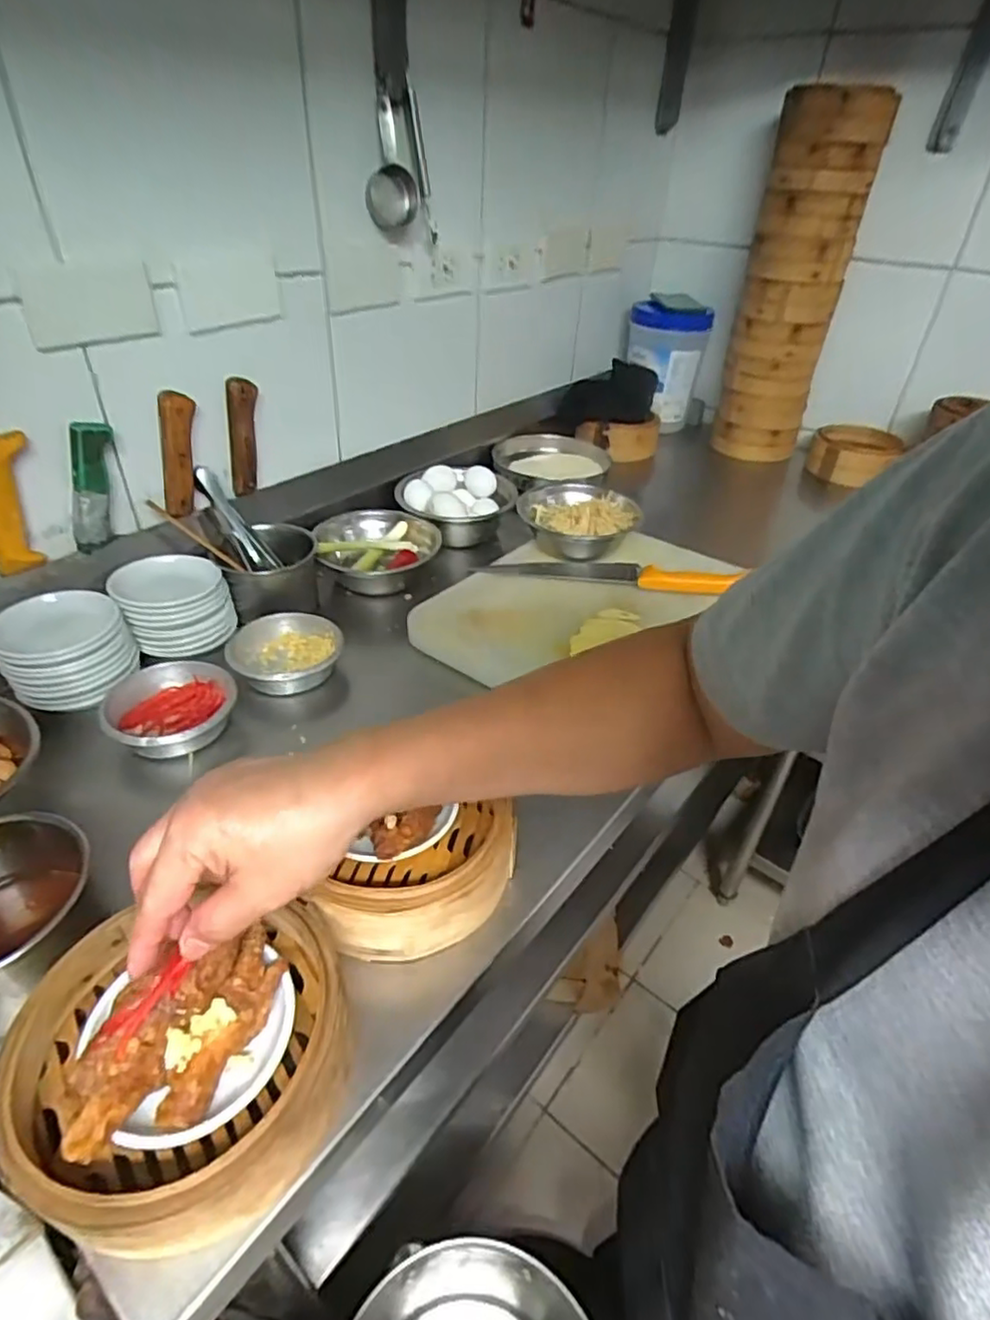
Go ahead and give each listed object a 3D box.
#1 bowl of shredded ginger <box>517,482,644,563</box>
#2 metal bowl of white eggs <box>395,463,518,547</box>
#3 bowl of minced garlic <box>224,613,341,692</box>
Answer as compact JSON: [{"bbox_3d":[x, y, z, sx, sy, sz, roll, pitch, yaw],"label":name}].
[{"bbox_3d":[0.120,-0.193,0.915,0.161,0.054,0.157,2,37,-2],"label":"bowl of shredded ginger"},{"bbox_3d":[-0.055,-0.231,0.970,0.172,0.074,0.163,2,37,-2],"label":"metal bowl of white eggs"},{"bbox_3d":[-0.225,0.000,0.715,0.119,0.048,0.112,2,37,-2],"label":"bowl of minced garlic"}]

